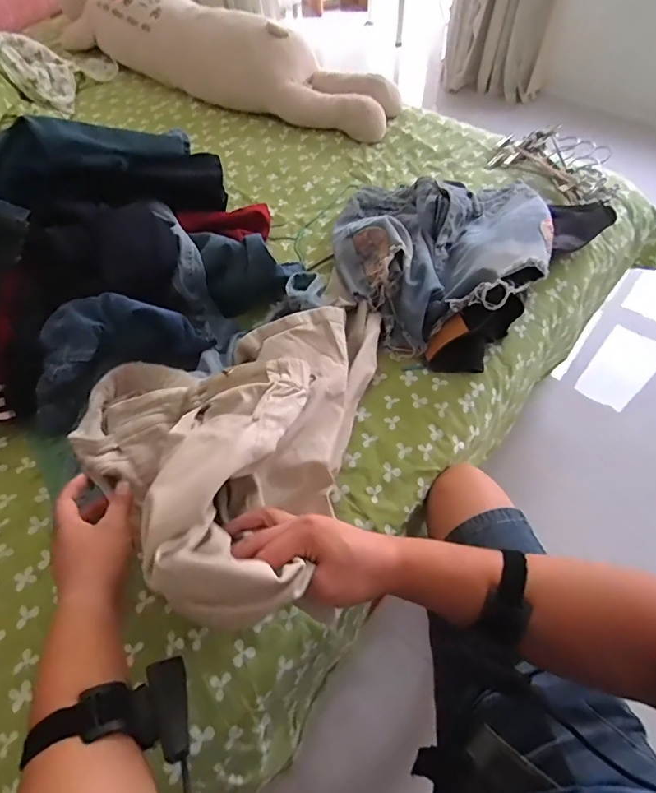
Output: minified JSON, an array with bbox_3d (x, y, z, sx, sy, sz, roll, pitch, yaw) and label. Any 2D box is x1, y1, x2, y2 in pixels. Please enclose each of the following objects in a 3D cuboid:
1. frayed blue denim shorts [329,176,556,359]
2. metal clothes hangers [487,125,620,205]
[{"bbox_3d":[0.196,-0.280,0.847,0.360,0.129,0.419,-5,56,-1],"label":"frayed blue denim shorts"},{"bbox_3d":[0.518,-0.522,1.060,0.169,0.059,0.322,-33,61,-18],"label":"metal clothes hangers"}]

